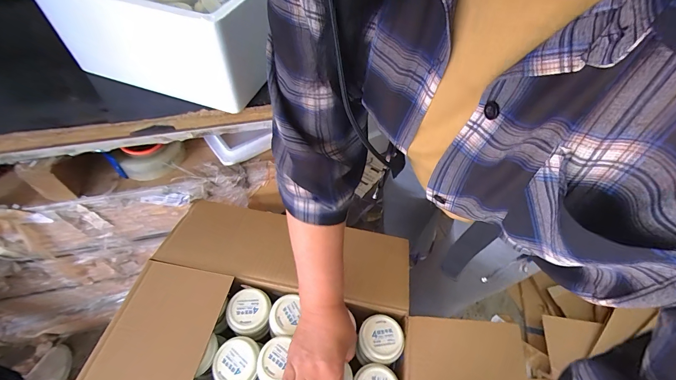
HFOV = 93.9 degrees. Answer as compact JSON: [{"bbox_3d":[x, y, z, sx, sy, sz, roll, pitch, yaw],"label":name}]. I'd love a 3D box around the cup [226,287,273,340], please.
[{"bbox_3d":[-0.145,0.218,0.543,0.065,0.081,0.068,-2,51,3],"label":"cup"}]

